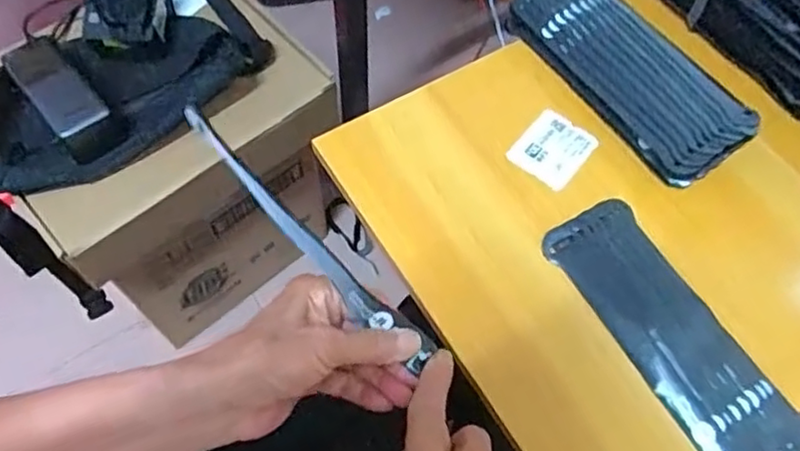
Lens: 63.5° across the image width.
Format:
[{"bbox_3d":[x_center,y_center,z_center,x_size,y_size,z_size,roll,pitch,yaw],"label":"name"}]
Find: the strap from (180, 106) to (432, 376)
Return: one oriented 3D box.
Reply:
[{"bbox_3d":[-0.052,0.007,0.353,0.184,0.011,0.022,47,71,-3],"label":"strap"}]

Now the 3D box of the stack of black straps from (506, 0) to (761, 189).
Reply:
[{"bbox_3d":[0.178,-0.125,0.506,0.085,0.035,0.203,-30,69,-14],"label":"stack of black straps"}]

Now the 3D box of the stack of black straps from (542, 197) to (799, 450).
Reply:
[{"bbox_3d":[0.179,0.072,0.427,0.073,0.010,0.198,-29,68,-13],"label":"stack of black straps"}]

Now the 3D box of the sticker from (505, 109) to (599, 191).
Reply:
[{"bbox_3d":[0.116,-0.058,0.493,0.049,0.005,0.058,38,70,16],"label":"sticker"}]

